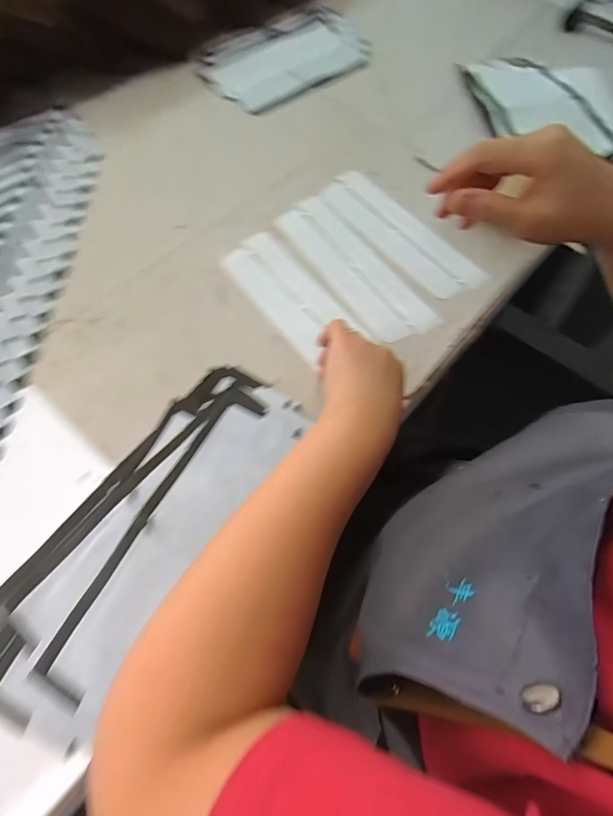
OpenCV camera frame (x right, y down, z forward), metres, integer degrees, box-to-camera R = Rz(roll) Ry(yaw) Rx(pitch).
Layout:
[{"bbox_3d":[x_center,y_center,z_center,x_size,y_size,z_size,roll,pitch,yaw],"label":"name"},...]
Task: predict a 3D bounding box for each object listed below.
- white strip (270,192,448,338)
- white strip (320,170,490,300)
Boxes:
[{"bbox_3d":[0.053,-0.157,0.454,0.075,0.009,0.220,-32,69,-17],"label":"white strip"},{"bbox_3d":[0.106,-0.207,0.476,0.068,0.010,0.219,-34,69,-18],"label":"white strip"}]

